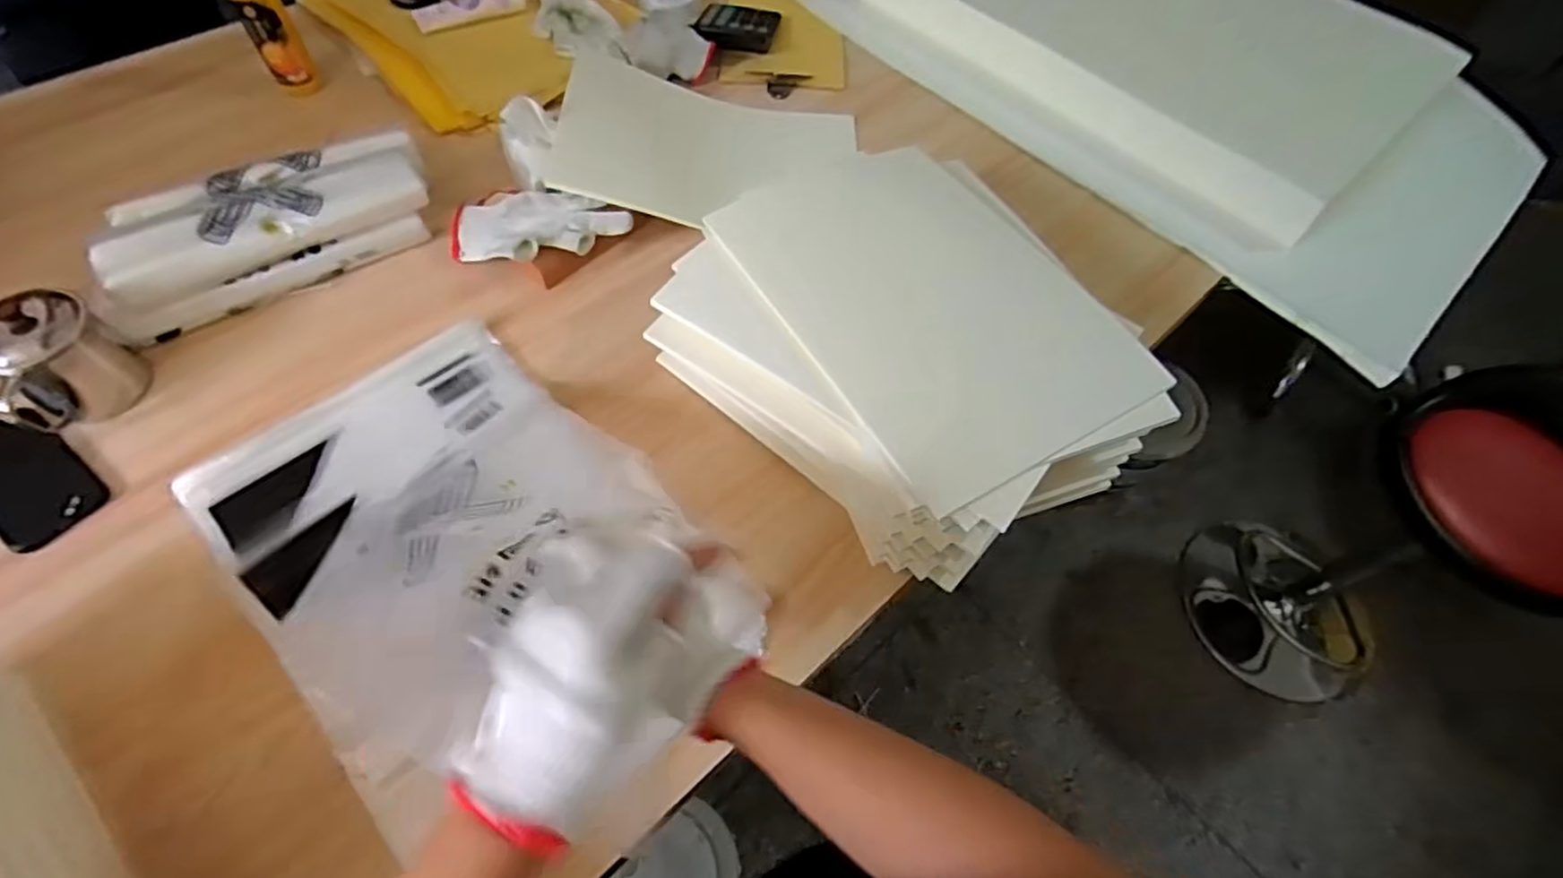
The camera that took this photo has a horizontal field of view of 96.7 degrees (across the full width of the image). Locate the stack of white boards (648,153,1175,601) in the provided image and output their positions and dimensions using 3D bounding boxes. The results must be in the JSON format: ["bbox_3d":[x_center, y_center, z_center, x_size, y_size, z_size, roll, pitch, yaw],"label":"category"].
[{"bbox_3d":[0.123,-0.083,0.673,0.337,0.137,0.411,-35,67,-23],"label":"stack of white boards"}]

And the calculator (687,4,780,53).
[{"bbox_3d":[-0.066,-0.621,1.034,0.115,0.021,0.141,9,58,1],"label":"calculator"}]

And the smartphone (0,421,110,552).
[{"bbox_3d":[-0.673,0.035,0.616,0.138,0.014,0.081,39,65,10],"label":"smartphone"}]

